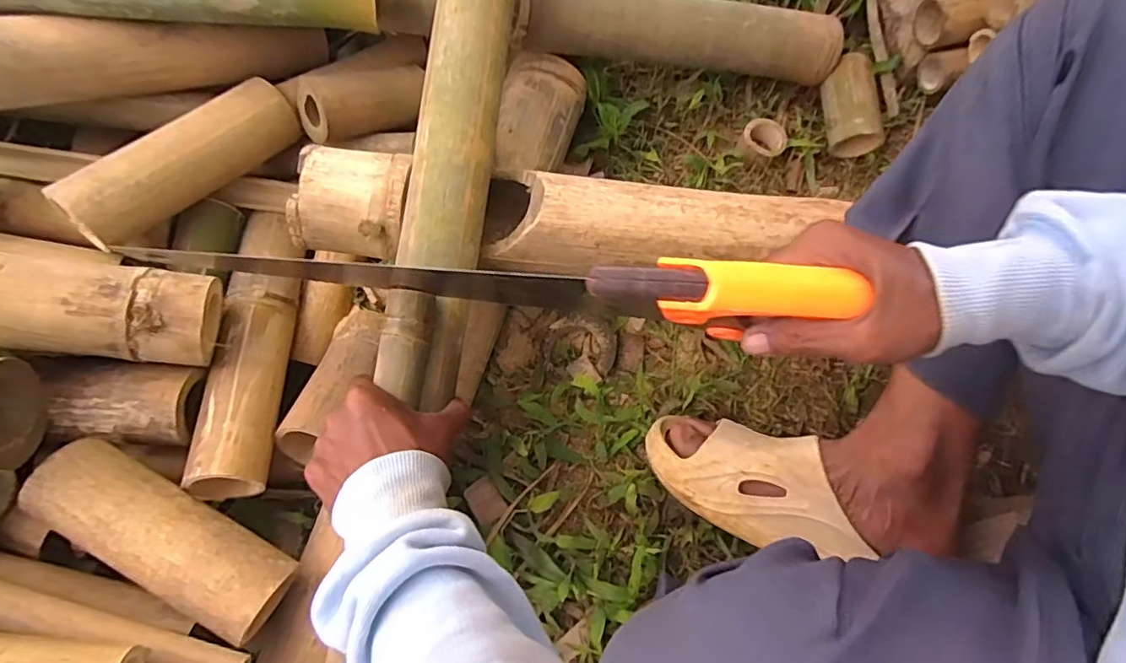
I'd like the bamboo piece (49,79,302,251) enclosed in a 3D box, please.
[{"bbox_3d":[-0.334,-0.152,0.522,0.052,0.063,0.204,35,58,10],"label":"bamboo piece"}]

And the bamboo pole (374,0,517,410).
[{"bbox_3d":[-0.079,-0.225,0.471,0.061,0.047,0.552,7,83,3],"label":"bamboo pole"}]

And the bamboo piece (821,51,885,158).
[{"bbox_3d":[0.318,-0.249,0.653,0.055,0.049,0.097,-10,75,-1],"label":"bamboo piece"}]

